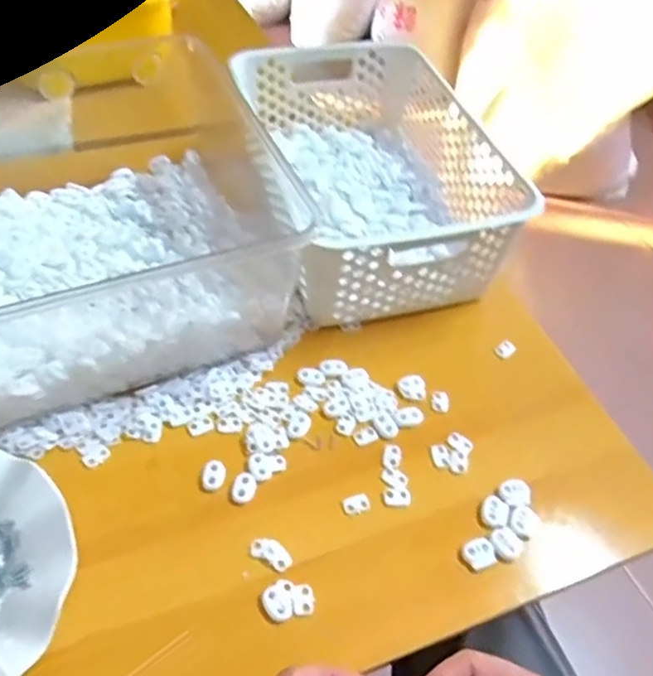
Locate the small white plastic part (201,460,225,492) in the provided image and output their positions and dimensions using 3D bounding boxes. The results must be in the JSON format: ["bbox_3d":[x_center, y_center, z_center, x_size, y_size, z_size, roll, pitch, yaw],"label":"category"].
[{"bbox_3d":[-0.082,0.099,0.451,0.016,0.004,0.023,6,49,0],"label":"small white plastic part"}]

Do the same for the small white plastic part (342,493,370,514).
[{"bbox_3d":[0.022,0.120,0.448,0.019,0.004,0.013,-10,51,-14],"label":"small white plastic part"}]

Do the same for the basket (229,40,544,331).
[{"bbox_3d":[0.040,-0.163,0.605,0.199,0.101,0.308,-10,51,-14],"label":"basket"}]

